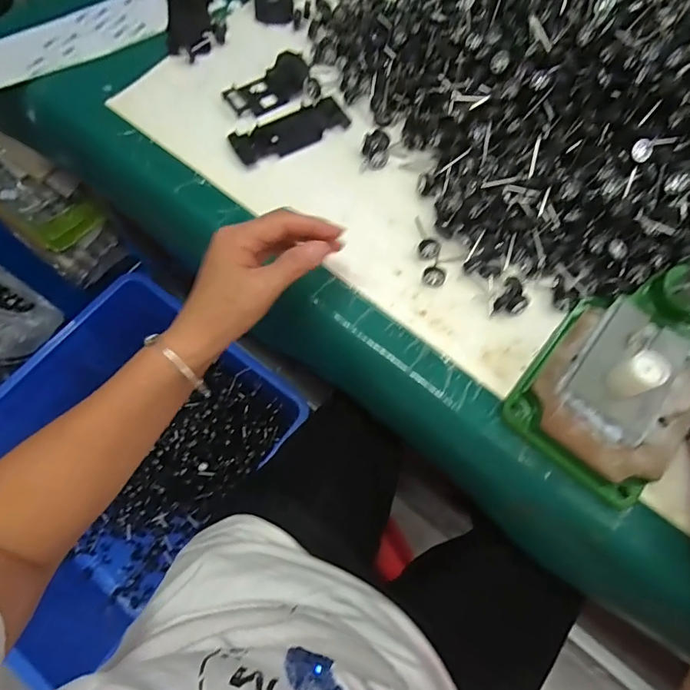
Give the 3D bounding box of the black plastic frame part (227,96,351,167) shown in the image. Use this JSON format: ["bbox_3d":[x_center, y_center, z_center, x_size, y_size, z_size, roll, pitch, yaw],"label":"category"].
[{"bbox_3d":[-0.057,-0.223,0.461,0.121,0.008,0.045,-25,72,-10],"label":"black plastic frame part"}]

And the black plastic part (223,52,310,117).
[{"bbox_3d":[-0.081,-0.279,0.477,0.094,0.010,0.048,-38,75,-14],"label":"black plastic part"}]

